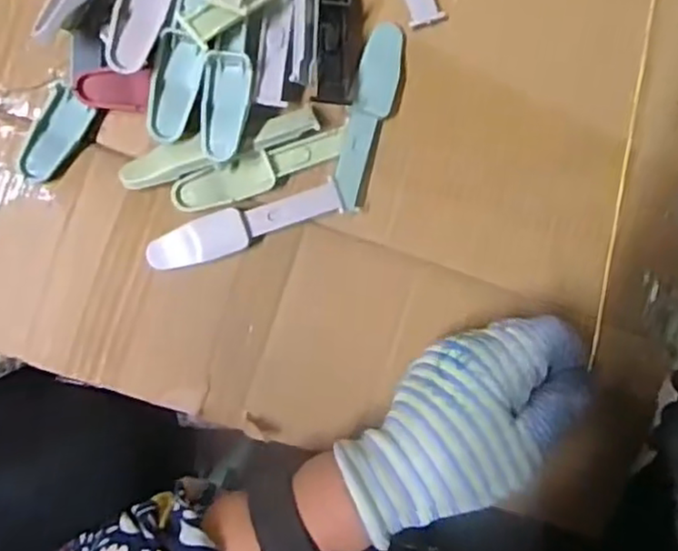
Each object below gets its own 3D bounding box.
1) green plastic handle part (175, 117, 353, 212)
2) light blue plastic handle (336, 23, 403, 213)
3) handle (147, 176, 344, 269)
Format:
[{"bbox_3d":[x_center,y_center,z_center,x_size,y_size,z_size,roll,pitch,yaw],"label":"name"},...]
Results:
[{"bbox_3d":[-0.039,-0.057,0.358,0.098,0.015,0.021,-22,94,-7],"label":"green plastic handle part"},{"bbox_3d":[0.016,-0.087,0.366,0.021,0.014,0.102,14,89,-8],"label":"light blue plastic handle"},{"bbox_3d":[-0.049,-0.026,0.355,0.103,0.013,0.022,-19,94,-7],"label":"handle"}]

